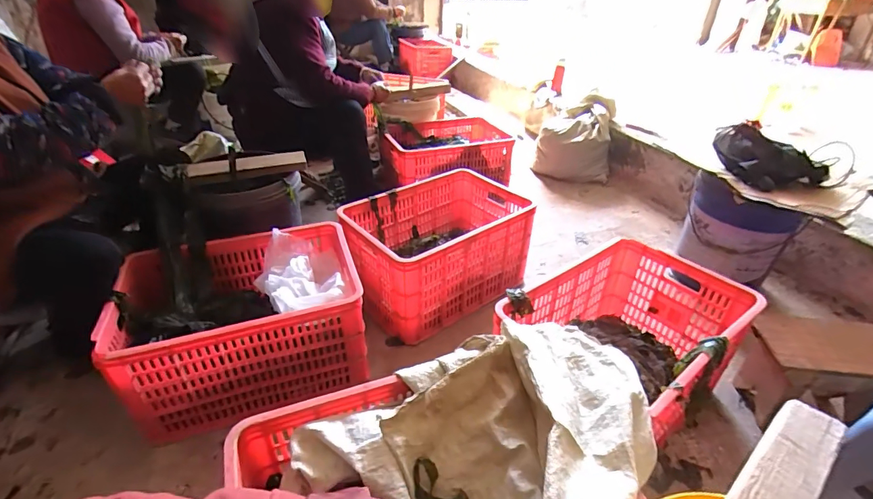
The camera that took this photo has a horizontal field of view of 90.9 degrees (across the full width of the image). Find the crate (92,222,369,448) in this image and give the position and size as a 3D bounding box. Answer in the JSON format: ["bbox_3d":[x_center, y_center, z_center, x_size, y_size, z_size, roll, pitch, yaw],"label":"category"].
[{"bbox_3d":[-0.451,0.160,1.047,0.491,0.259,0.354,-10,36,-16],"label":"crate"}]

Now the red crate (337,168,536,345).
[{"bbox_3d":[0.010,-0.011,1.354,0.380,0.279,0.560,30,43,35],"label":"red crate"}]

